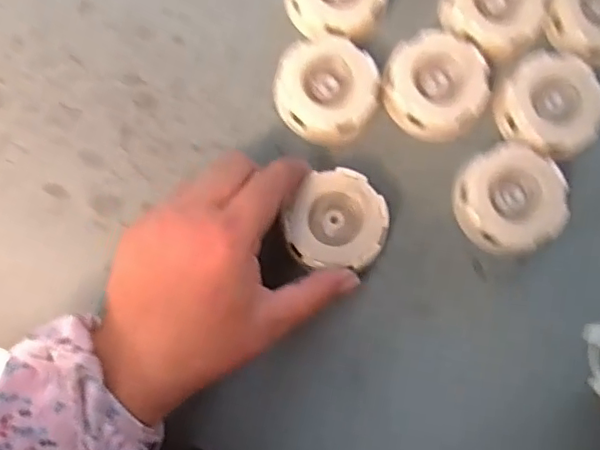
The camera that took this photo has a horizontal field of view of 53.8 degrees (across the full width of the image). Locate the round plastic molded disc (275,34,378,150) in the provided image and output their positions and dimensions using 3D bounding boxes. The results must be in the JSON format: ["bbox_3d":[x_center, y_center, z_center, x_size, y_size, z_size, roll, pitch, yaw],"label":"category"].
[{"bbox_3d":[0.016,-0.082,0.363,0.062,0.023,0.065,0,79,-1],"label":"round plastic molded disc"}]

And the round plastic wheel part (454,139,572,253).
[{"bbox_3d":[0.125,-0.015,0.353,0.063,0.023,0.060,0,79,-1],"label":"round plastic wheel part"}]

